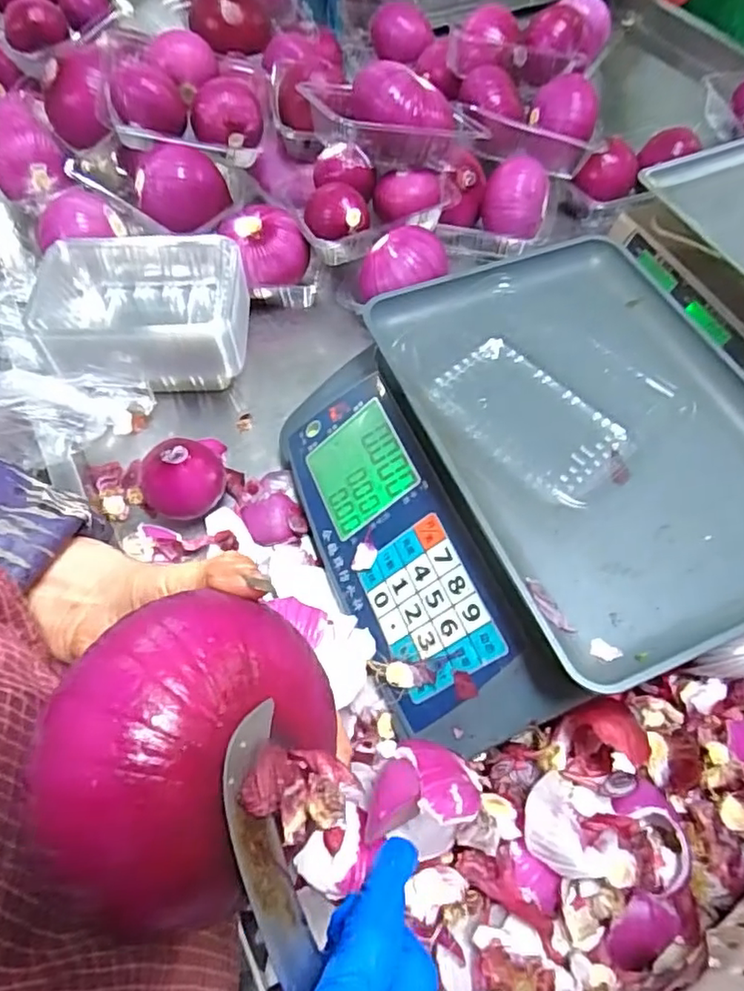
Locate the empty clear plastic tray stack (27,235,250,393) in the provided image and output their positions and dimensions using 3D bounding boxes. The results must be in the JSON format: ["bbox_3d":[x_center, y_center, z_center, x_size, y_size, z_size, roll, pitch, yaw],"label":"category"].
[{"bbox_3d":[-0.229,-0.169,0.577,0.200,0.112,0.133,-2,60,-2],"label":"empty clear plastic tray stack"}]

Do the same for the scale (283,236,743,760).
[{"bbox_3d":[0.127,-0.012,0.461,0.340,0.134,0.329,-22,63,-12],"label":"scale"}]

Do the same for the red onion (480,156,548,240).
[{"bbox_3d":[0.163,-0.342,0.665,0.073,0.060,0.073,12,61,7],"label":"red onion"}]

